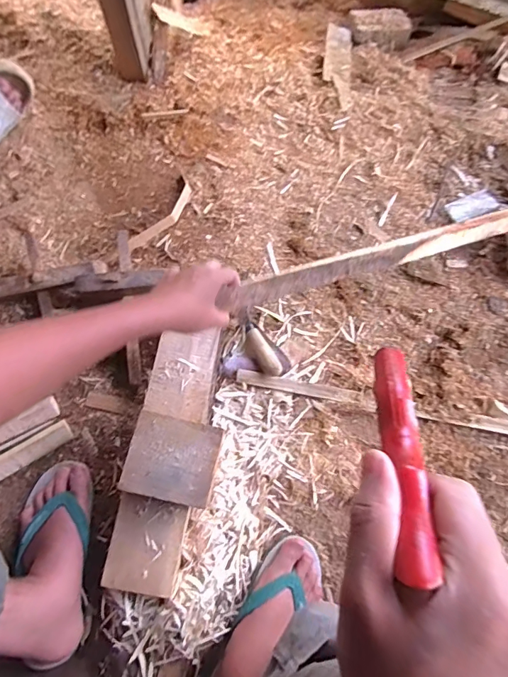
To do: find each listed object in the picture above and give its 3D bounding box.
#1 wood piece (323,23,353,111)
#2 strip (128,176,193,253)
[{"bbox_3d":[0.178,-0.585,0.900,0.059,0.009,0.245,4,73,3],"label":"wood piece"},{"bbox_3d":[-0.165,-0.226,0.789,0.043,0.025,0.174,35,77,11],"label":"strip"}]

